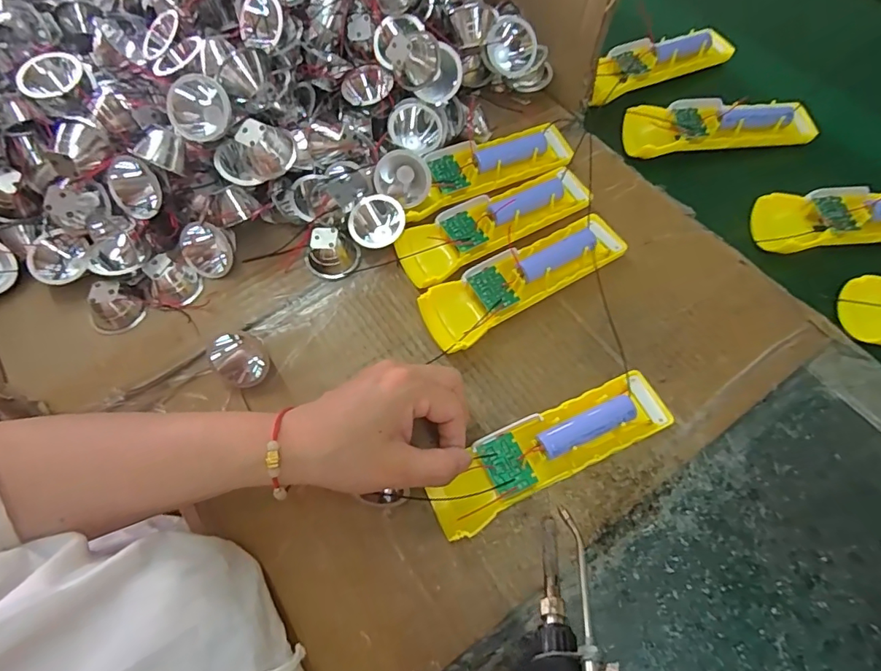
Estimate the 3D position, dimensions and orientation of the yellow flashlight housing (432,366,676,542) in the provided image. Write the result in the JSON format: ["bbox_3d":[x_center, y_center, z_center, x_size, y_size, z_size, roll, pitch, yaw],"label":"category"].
[{"bbox_3d":[0.067,0.069,0.305,0.158,0.023,0.044,-25,67,-13],"label":"yellow flashlight housing"}]

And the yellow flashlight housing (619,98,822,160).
[{"bbox_3d":[0.242,-0.188,0.435,0.155,0.023,0.049,-6,63,1],"label":"yellow flashlight housing"}]

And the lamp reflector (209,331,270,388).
[{"bbox_3d":[-0.139,0.015,0.344,0.033,0.035,0.032,-2,63,3],"label":"lamp reflector"}]

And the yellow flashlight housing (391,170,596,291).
[{"bbox_3d":[0.039,-0.088,0.384,0.152,0.021,0.048,-28,64,-10],"label":"yellow flashlight housing"}]

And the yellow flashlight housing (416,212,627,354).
[{"bbox_3d":[0.061,-0.043,0.365,0.156,0.026,0.048,-30,65,-11],"label":"yellow flashlight housing"}]

